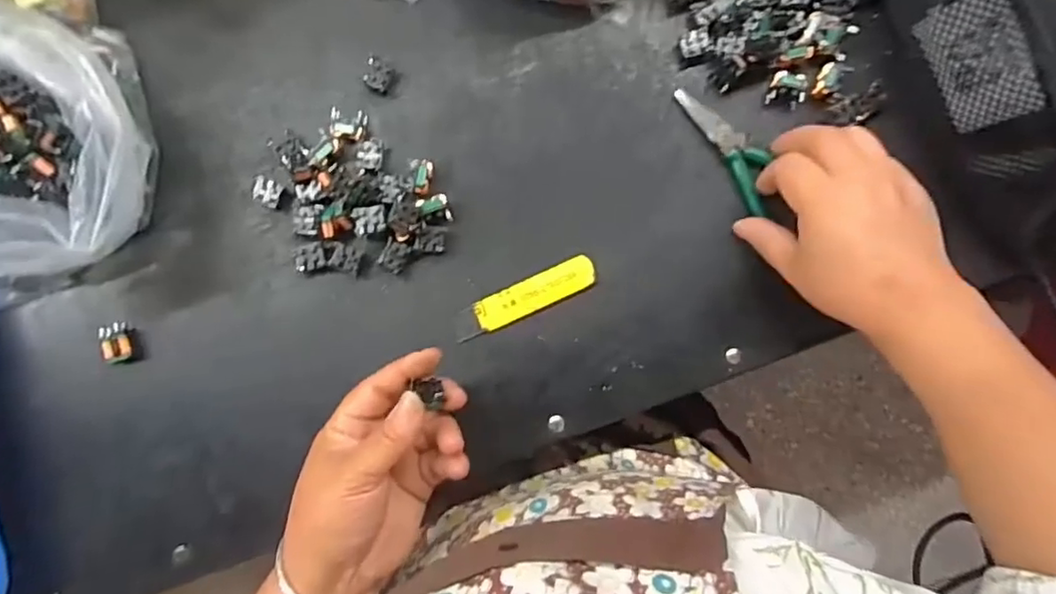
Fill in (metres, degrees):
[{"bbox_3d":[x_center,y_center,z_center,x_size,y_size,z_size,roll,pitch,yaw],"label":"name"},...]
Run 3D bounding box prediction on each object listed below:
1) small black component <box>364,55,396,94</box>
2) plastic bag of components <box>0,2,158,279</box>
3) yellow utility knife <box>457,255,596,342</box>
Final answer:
[{"bbox_3d":[-0.099,-0.146,0.411,0.016,0.011,0.019,21,87,0],"label":"small black component"},{"bbox_3d":[-0.282,-0.084,0.362,0.116,0.104,0.153,-10,87,0],"label":"plastic bag of components"},{"bbox_3d":[-0.002,0.001,0.405,0.096,0.004,0.022,-24,88,-2],"label":"yellow utility knife"}]

